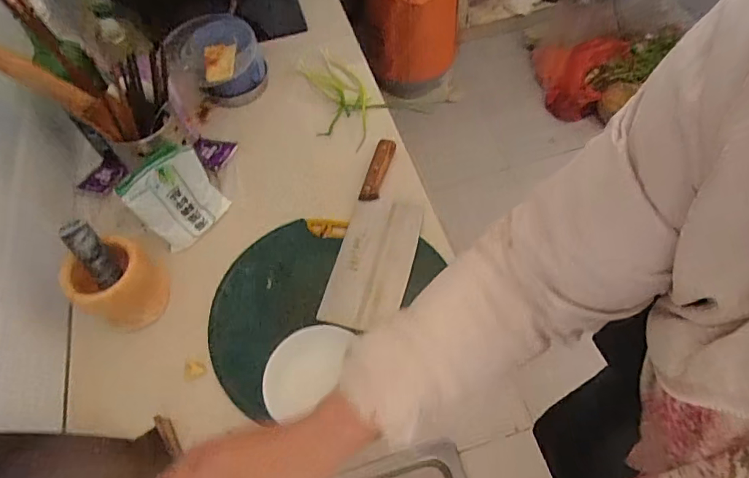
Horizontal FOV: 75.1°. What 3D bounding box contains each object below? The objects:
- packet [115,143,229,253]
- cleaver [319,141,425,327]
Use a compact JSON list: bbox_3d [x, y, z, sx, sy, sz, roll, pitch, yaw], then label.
[{"bbox_3d":[-0.282,-0.058,0.702,0.110,0.134,0.017,-45,46,-18],"label":"packet"},{"bbox_3d":[0.014,-0.015,0.710,0.102,0.027,0.305,11,59,12],"label":"cleaver"}]

